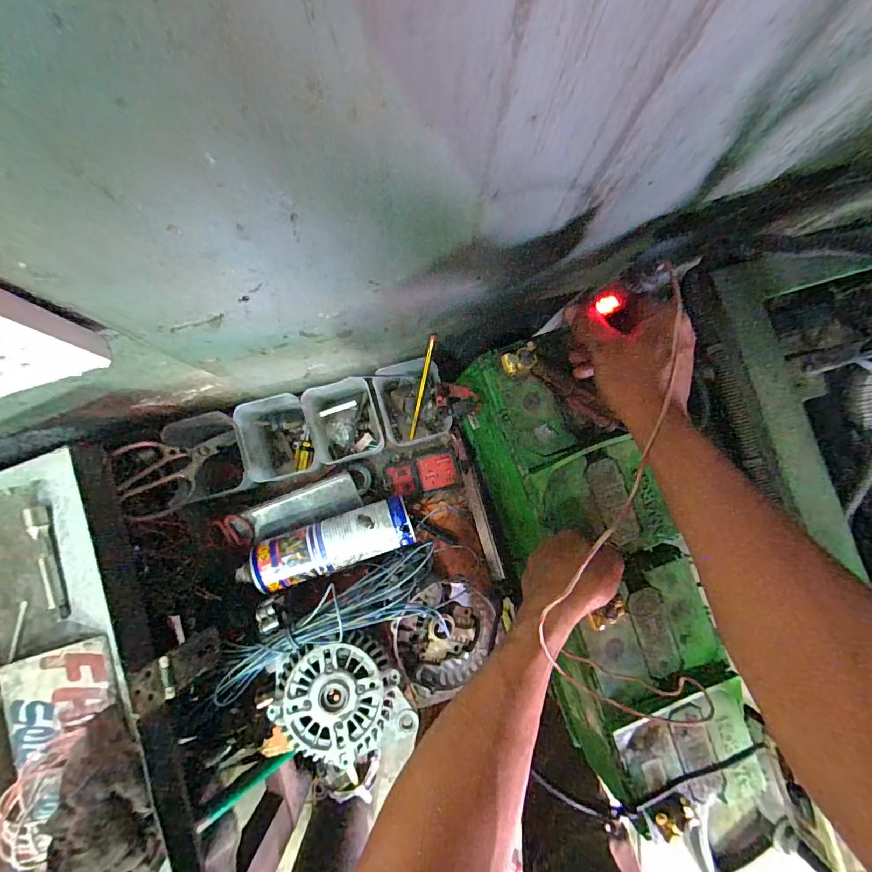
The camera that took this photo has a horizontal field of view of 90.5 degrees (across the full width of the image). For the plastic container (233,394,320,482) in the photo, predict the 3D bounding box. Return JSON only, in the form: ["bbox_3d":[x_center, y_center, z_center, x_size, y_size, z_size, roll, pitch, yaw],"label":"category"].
[{"bbox_3d":[-0.212,0.007,0.595,0.086,0.089,0.107,-19,85,-4],"label":"plastic container"}]

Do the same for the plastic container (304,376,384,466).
[{"bbox_3d":[-0.123,-0.018,0.592,0.089,0.062,0.102,-14,85,-3],"label":"plastic container"}]

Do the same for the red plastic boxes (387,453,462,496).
[{"bbox_3d":[-0.016,0.055,0.620,0.097,0.019,0.050,-11,85,-3],"label":"red plastic boxes"}]

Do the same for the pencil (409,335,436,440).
[{"bbox_3d":[-0.020,-0.060,0.582,0.007,0.011,0.163,15,126,0],"label":"pencil"}]

